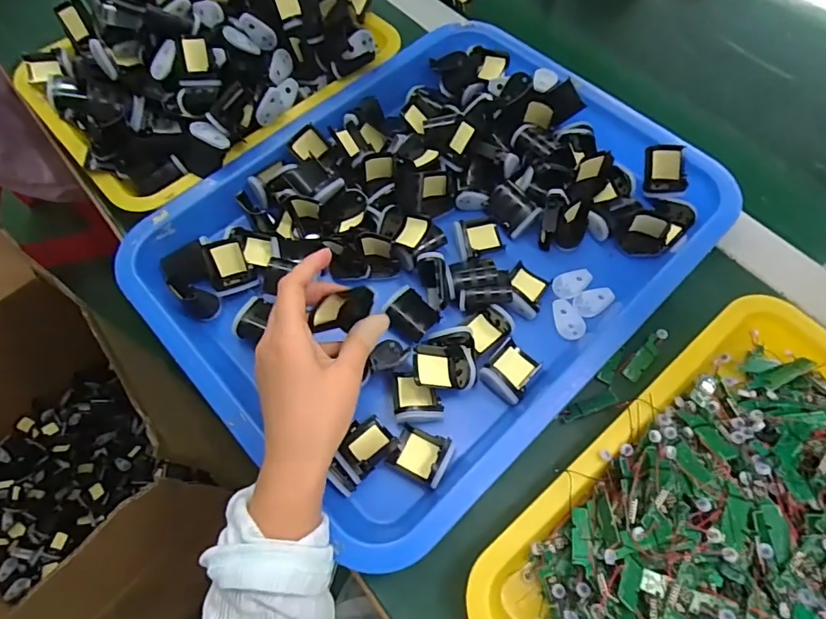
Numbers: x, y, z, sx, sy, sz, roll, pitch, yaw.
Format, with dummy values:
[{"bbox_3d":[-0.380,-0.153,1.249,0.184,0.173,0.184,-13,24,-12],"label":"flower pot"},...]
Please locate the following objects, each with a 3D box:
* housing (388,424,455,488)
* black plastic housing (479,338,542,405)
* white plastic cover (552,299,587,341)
[{"bbox_3d":[0.006,0.103,0.347,0.040,0.016,0.034,24,68,12],"label":"housing"},{"bbox_3d":[0.076,0.046,0.371,0.034,0.020,0.042,39,71,17],"label":"black plastic housing"},{"bbox_3d":[0.127,0.008,0.395,0.023,0.005,0.036,-2,65,0],"label":"white plastic cover"}]

